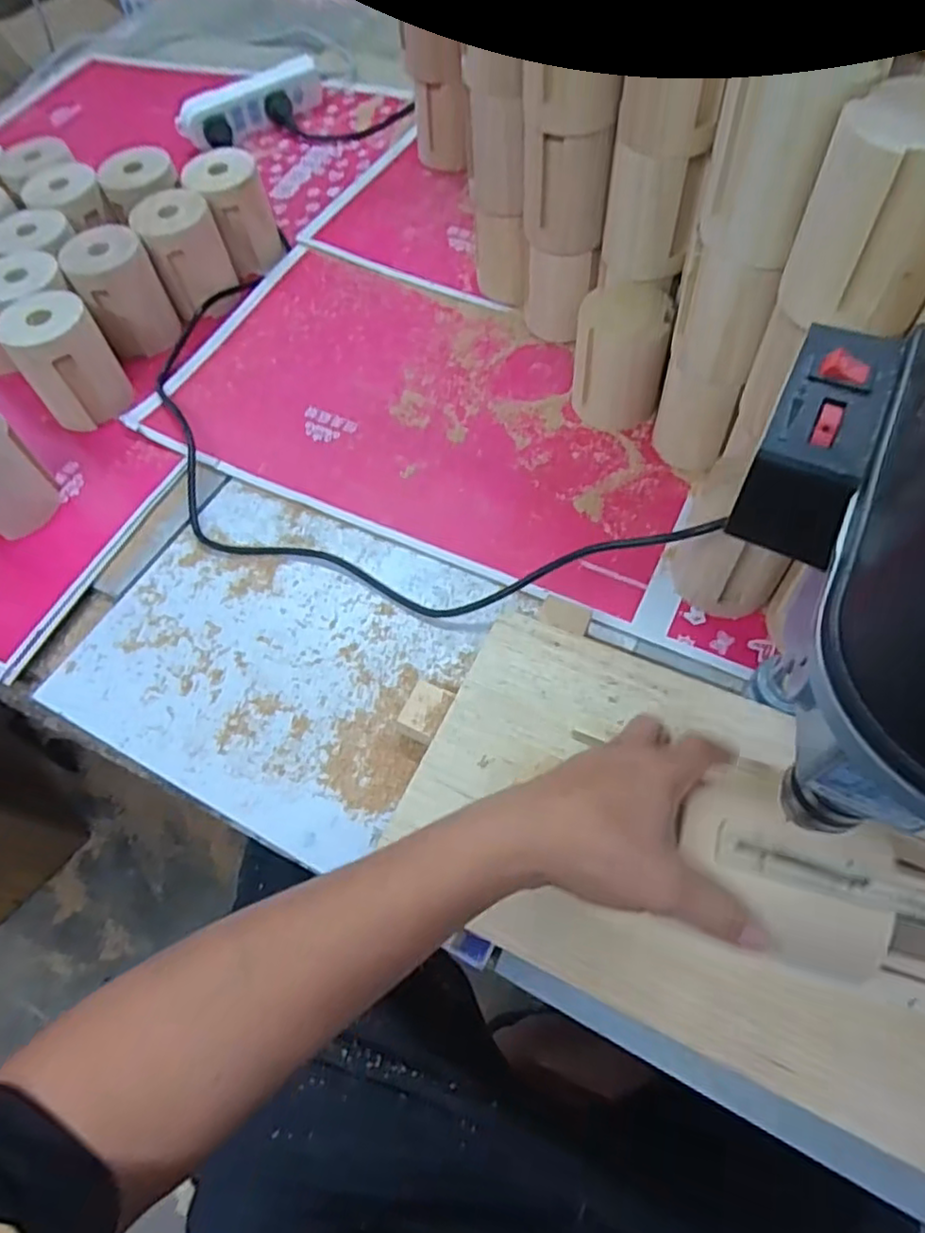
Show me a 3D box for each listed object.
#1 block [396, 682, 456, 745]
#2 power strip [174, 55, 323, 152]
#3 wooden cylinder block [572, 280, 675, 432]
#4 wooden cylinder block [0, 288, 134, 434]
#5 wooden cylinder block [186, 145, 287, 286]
[{"bbox_3d":[-0.026,0.072,0.481,0.030,0.030,0.040,22,65,15],"label":"block"},{"bbox_3d":[-0.280,-0.680,0.906,0.204,0.059,0.052,-28,63,-12],"label":"power strip"},{"bbox_3d":[0.139,-0.230,0.602,0.075,0.106,0.077,7,62,8],"label":"wooden cylinder block"},{"bbox_3d":[-0.371,-0.240,0.632,0.077,0.101,0.077,-33,64,-14],"label":"wooden cylinder block"},{"bbox_3d":[-0.251,-0.449,0.751,0.081,0.099,0.090,-25,62,-10],"label":"wooden cylinder block"}]

